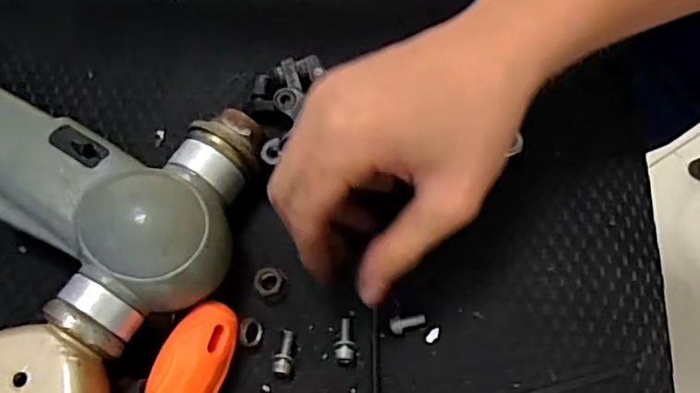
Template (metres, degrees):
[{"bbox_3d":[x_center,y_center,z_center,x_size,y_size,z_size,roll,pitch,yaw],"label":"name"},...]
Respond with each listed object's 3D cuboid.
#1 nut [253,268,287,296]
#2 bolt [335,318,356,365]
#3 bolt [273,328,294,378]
[{"bbox_3d":[-0.041,0.044,0.325,0.017,0.009,0.014,-8,69,-3],"label":"nut"},{"bbox_3d":[-0.002,0.073,0.317,0.010,0.012,0.023,0,69,0],"label":"bolt"},{"bbox_3d":[-0.033,0.079,0.316,0.009,0.009,0.023,6,69,2],"label":"bolt"}]

